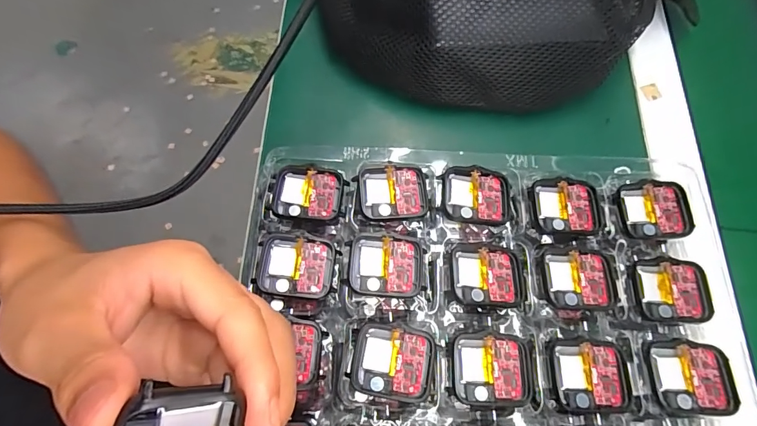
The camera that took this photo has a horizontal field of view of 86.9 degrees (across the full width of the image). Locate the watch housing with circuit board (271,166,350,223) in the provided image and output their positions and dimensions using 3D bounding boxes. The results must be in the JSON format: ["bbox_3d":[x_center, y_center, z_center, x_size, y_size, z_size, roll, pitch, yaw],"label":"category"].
[{"bbox_3d":[-0.045,-0.011,0.256,0.046,0.008,0.037,6,71,0],"label":"watch housing with circuit board"}]

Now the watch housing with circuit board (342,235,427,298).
[{"bbox_3d":[0.004,0.032,0.237,0.046,0.006,0.036,4,71,-1],"label":"watch housing with circuit board"}]

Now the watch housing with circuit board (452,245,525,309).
[{"bbox_3d":[0.065,0.037,0.240,0.042,0.009,0.038,2,71,-1],"label":"watch housing with circuit board"}]

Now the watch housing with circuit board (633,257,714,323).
[{"bbox_3d":[0.178,0.047,0.241,0.042,0.005,0.037,2,71,-1],"label":"watch housing with circuit board"}]

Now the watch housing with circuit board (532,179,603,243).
[{"bbox_3d":[0.122,-0.002,0.257,0.043,0.006,0.041,2,71,-1],"label":"watch housing with circuit board"}]

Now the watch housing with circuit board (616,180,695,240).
[{"bbox_3d":[0.179,-0.002,0.256,0.044,0.005,0.038,1,71,-2],"label":"watch housing with circuit board"}]

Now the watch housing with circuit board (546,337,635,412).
[{"bbox_3d":[0.118,0.091,0.223,0.042,0.005,0.037,4,71,-1],"label":"watch housing with circuit board"}]

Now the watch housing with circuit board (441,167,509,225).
[{"bbox_3d":[0.062,-0.011,0.254,0.043,0.008,0.038,7,71,0],"label":"watch housing with circuit board"}]

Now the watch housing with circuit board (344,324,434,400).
[{"bbox_3d":[0.008,0.082,0.219,0.044,0.008,0.037,10,71,1],"label":"watch housing with circuit board"}]

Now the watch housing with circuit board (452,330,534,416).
[{"bbox_3d":[0.063,0.088,0.221,0.043,0.005,0.040,0,71,-2],"label":"watch housing with circuit board"}]

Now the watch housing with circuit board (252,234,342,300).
[{"bbox_3d":[-0.049,0.032,0.238,0.046,0.005,0.036,6,71,0],"label":"watch housing with circuit board"}]

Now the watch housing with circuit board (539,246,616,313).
[{"bbox_3d":[0.121,0.039,0.241,0.041,0.005,0.039,4,71,-1],"label":"watch housing with circuit board"}]

